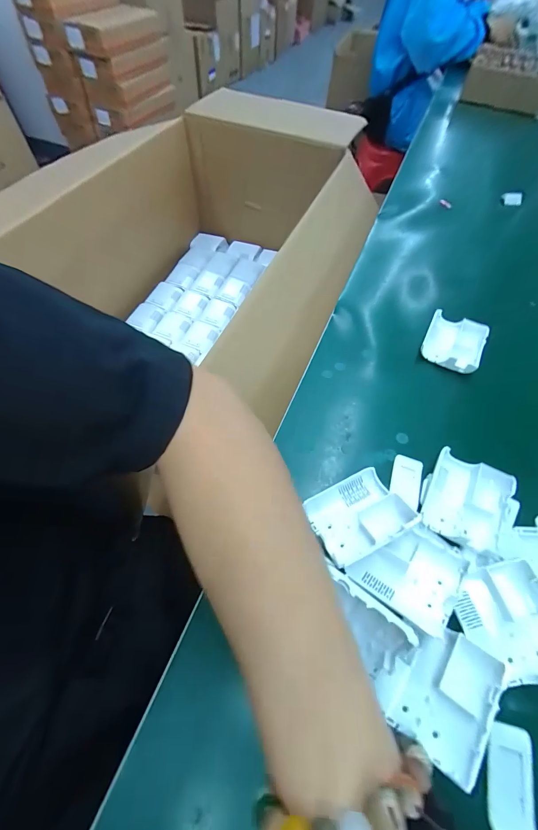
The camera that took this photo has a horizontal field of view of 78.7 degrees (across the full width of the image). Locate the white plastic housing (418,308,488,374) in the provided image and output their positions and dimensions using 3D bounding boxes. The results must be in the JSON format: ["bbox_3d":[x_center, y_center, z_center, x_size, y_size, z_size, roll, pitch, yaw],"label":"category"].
[{"bbox_3d":[0.235,-0.094,0.419,0.069,0.016,0.080,25,60,13],"label":"white plastic housing"}]

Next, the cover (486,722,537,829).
[{"bbox_3d":[0.161,0.242,0.219,0.032,0.006,0.055,18,59,9],"label":"cover"}]

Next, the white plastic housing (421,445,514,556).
[{"bbox_3d":[0.182,0.080,0.307,0.063,0.027,0.078,26,61,14],"label":"white plastic housing"}]

